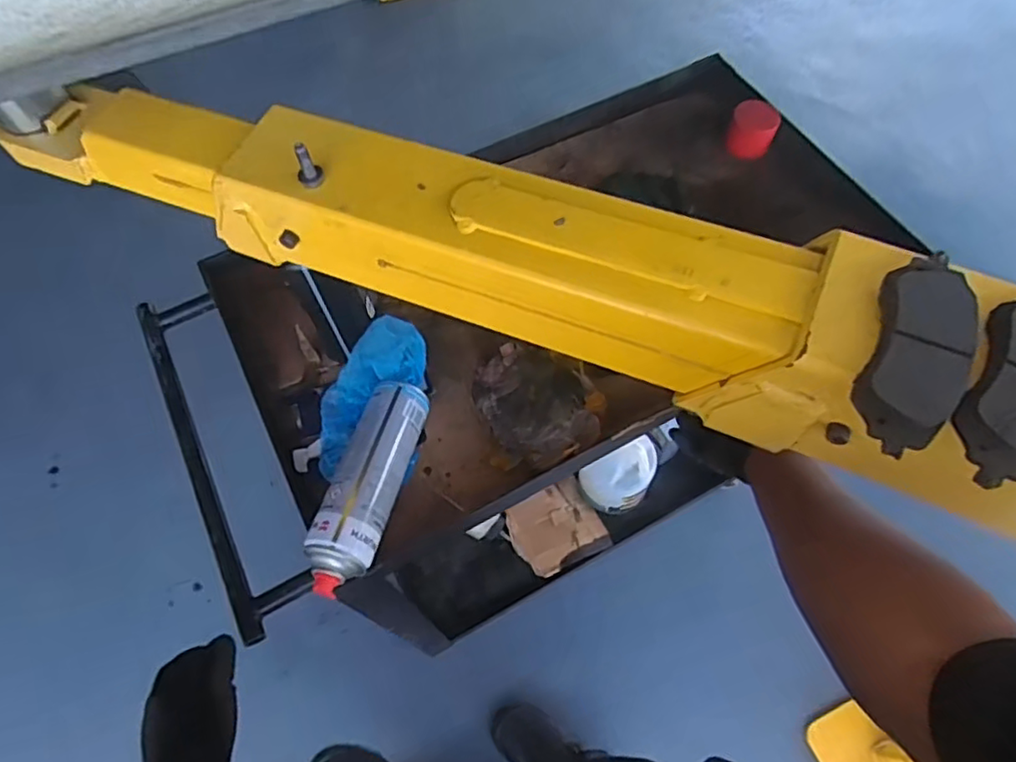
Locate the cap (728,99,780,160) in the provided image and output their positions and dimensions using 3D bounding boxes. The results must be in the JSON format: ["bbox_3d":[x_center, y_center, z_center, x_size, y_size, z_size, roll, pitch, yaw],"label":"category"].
[{"bbox_3d":[0.345,-0.355,0.883,0.060,0.048,0.061,0,65,-1],"label":"cap"}]

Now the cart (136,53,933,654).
[{"bbox_3d":[0.041,0.038,1.097,0.903,0.856,0.494,-25,68,-12],"label":"cart"}]

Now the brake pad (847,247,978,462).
[{"bbox_3d":[0.206,-0.016,0.312,0.044,0.017,0.110,23,67,10],"label":"brake pad"}]

